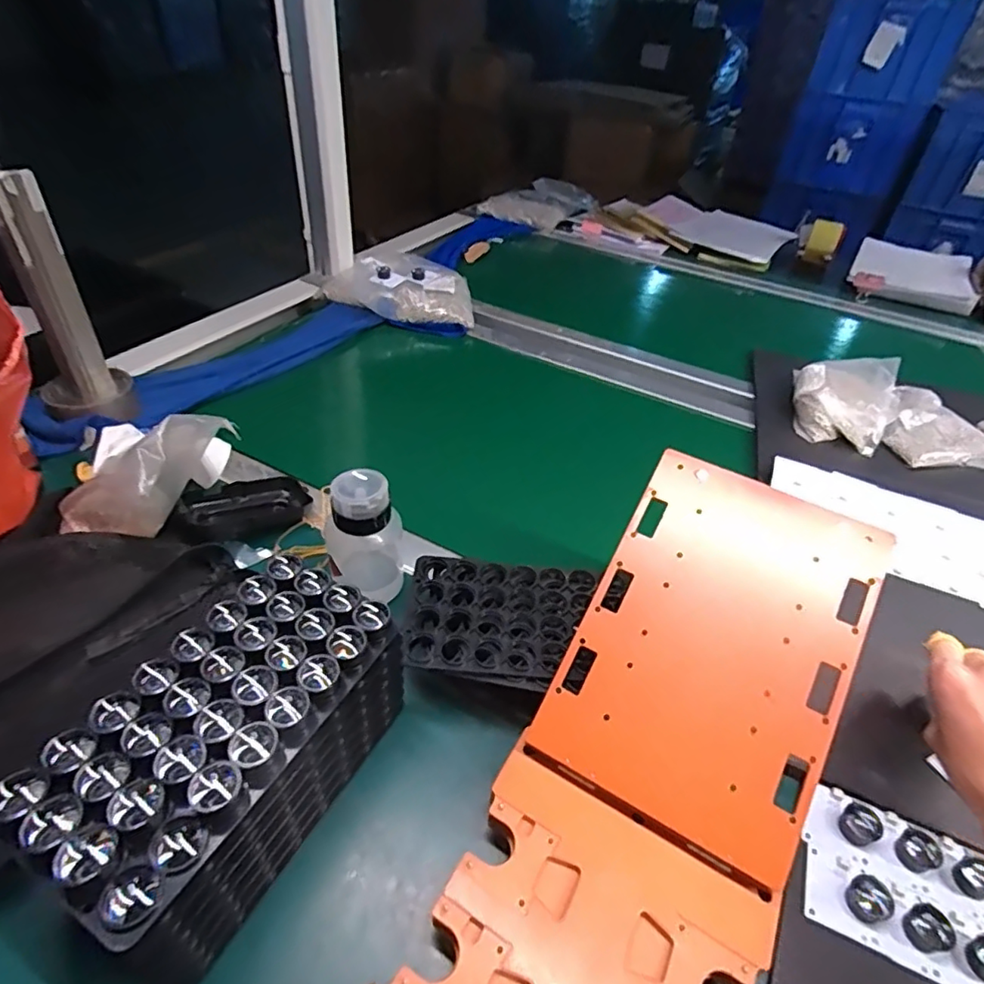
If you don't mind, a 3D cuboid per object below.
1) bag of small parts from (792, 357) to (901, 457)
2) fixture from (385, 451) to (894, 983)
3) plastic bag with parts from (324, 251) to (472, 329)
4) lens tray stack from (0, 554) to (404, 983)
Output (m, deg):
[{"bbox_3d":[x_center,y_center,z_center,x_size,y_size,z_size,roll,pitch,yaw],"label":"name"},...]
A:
[{"bbox_3d":[0.468,-0.125,0.769,0.120,0.053,0.179,23,44,19],"label":"bag of small parts"},{"bbox_3d":[0.088,0.180,0.326,0.158,0.063,0.445,22,61,20],"label":"fixture"},{"bbox_3d":[-0.152,-0.335,0.947,0.250,0.061,0.169,6,41,1],"label":"plastic bag with parts"},{"bbox_3d":[-0.147,0.156,0.341,0.099,0.129,0.198,22,44,18],"label":"lens tray stack"}]

